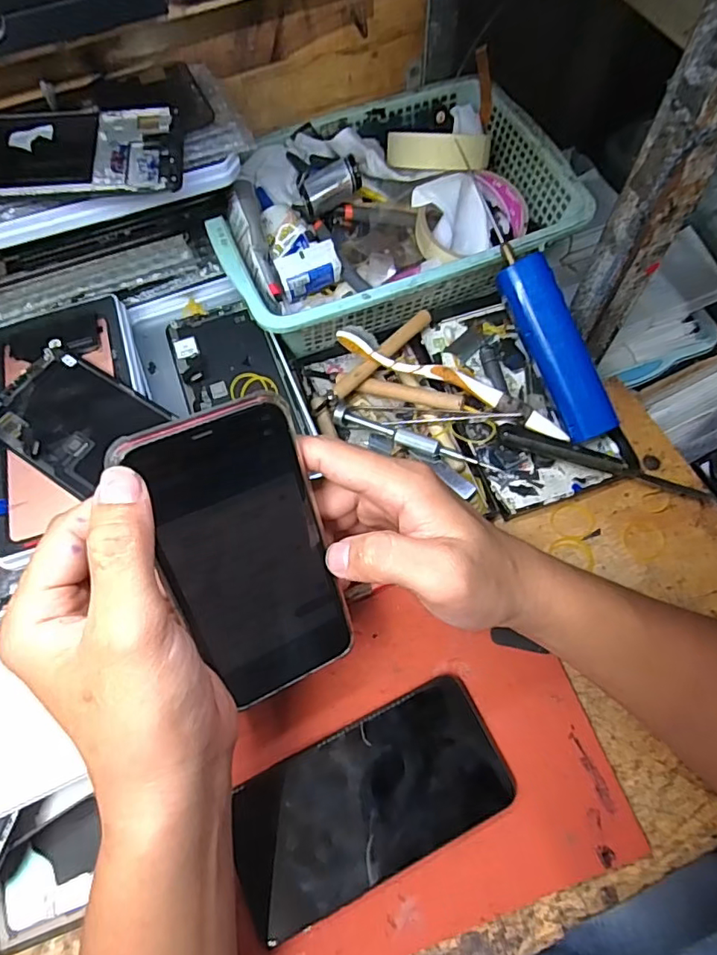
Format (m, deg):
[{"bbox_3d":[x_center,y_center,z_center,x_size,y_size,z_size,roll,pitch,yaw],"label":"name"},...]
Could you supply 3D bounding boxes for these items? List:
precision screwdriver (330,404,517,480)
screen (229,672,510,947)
[{"bbox_3d":[0.046,-0.025,0.390,0.136,0.010,0.015,21,69,11],"label":"precision screwdriver"},{"bbox_3d":[0.009,0.178,0.306,0.146,0.013,0.075,-25,68,-8],"label":"screen"}]

